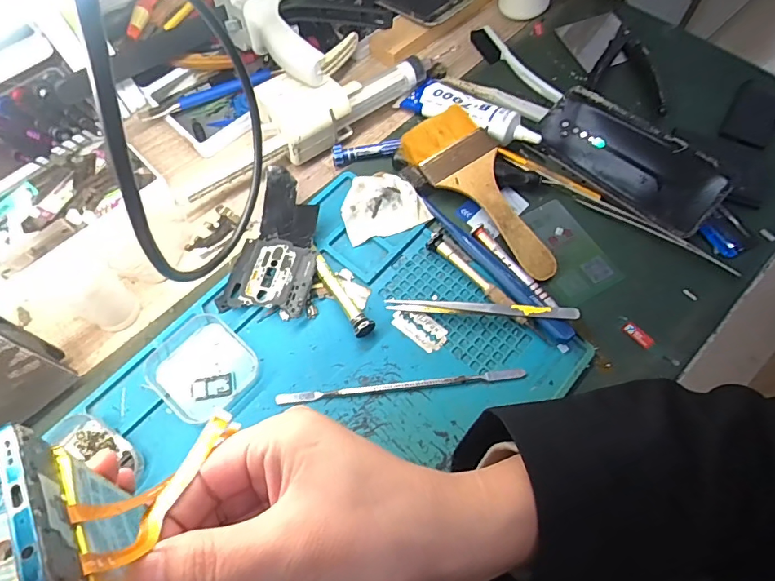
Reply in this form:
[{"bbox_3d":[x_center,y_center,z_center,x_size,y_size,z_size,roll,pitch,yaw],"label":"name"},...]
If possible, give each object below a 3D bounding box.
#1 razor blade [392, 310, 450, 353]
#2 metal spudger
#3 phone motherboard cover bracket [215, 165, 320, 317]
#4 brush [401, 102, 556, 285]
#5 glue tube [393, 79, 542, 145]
[{"bbox_3d":[0.024,0.026,0.351,0.042,0.004,0.024,37,71,16],"label":"razor blade"},{"bbox_3d":[0.009,0.067,0.330,0.170,0.007,0.007,-5,65,-1],"label":"metal spudger"},{"bbox_3d":[-0.081,-0.036,0.371,0.066,0.022,0.114,16,67,8],"label":"phone motherboard cover bracket"},{"bbox_3d":[0.080,-0.079,0.383,0.063,0.024,0.160,-32,69,-13],"label":"brush"},{"bbox_3d":[0.072,-0.157,0.419,0.127,0.024,0.048,42,73,18],"label":"glue tube"}]

